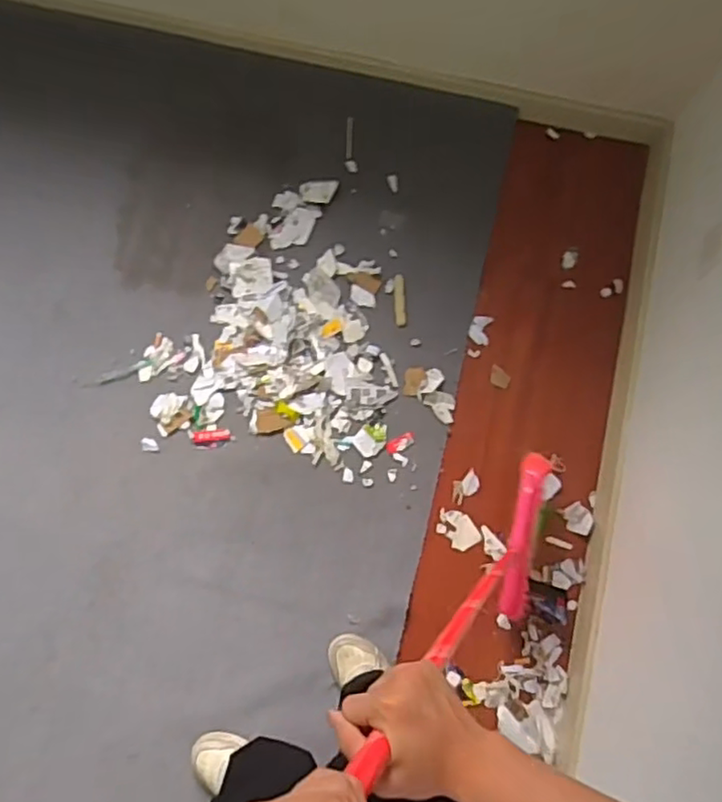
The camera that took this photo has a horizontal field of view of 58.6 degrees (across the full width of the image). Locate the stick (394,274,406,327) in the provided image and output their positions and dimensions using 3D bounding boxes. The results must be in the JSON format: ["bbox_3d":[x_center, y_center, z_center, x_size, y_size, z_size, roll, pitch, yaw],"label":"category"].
[{"bbox_3d":[0.092,-0.237,1.512,0.025,0.004,0.124,-2,81,-2],"label":"stick"}]

